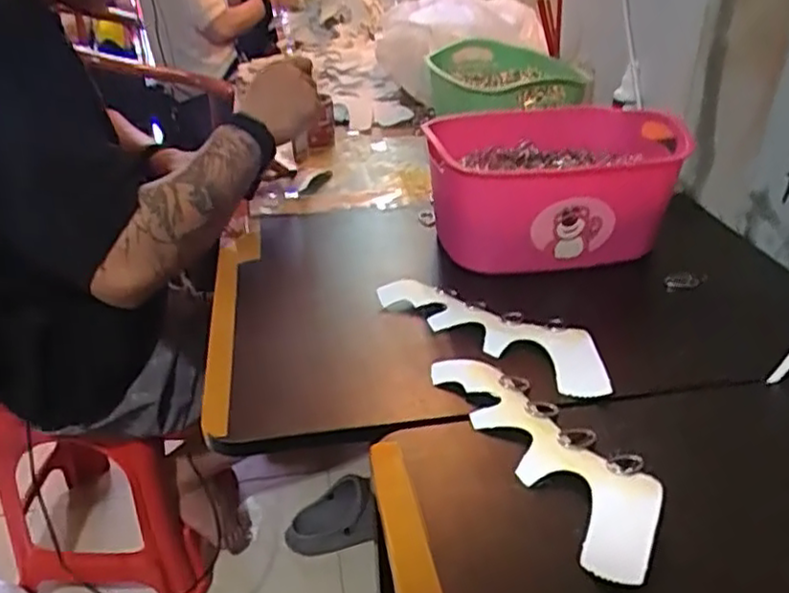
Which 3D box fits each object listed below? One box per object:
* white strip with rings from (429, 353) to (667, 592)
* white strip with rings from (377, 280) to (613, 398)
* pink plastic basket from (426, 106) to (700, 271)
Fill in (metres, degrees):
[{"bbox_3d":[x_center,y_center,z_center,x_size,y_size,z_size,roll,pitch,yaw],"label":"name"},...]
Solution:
[{"bbox_3d":[0.115,0.105,0.500,0.081,0.018,0.231,-15,33,-19],"label":"white strip with rings"},{"bbox_3d":[0.097,0.026,0.635,0.234,0.017,0.079,25,40,38],"label":"white strip with rings"},{"bbox_3d":[0.180,-0.117,0.767,0.280,0.125,0.182,-8,31,-8],"label":"pink plastic basket"}]

